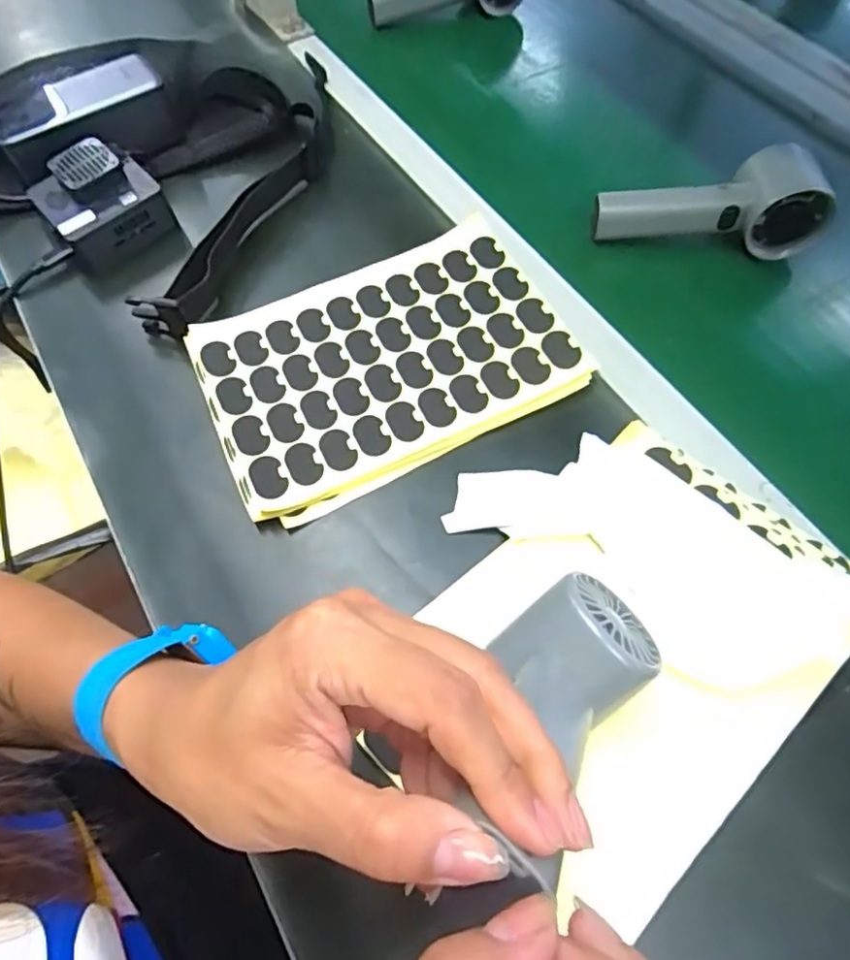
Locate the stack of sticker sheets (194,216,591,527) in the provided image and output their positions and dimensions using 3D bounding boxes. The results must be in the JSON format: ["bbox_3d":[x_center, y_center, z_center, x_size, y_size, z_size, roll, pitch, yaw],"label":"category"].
[{"bbox_3d":[-0.027,-0.078,0.396,0.224,0.016,0.157,-23,64,-12],"label":"stack of sticker sheets"}]

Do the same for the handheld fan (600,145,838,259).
[{"bbox_3d":[0.205,-0.197,0.439,0.159,0.062,0.039,4,62,1],"label":"handheld fan"}]

